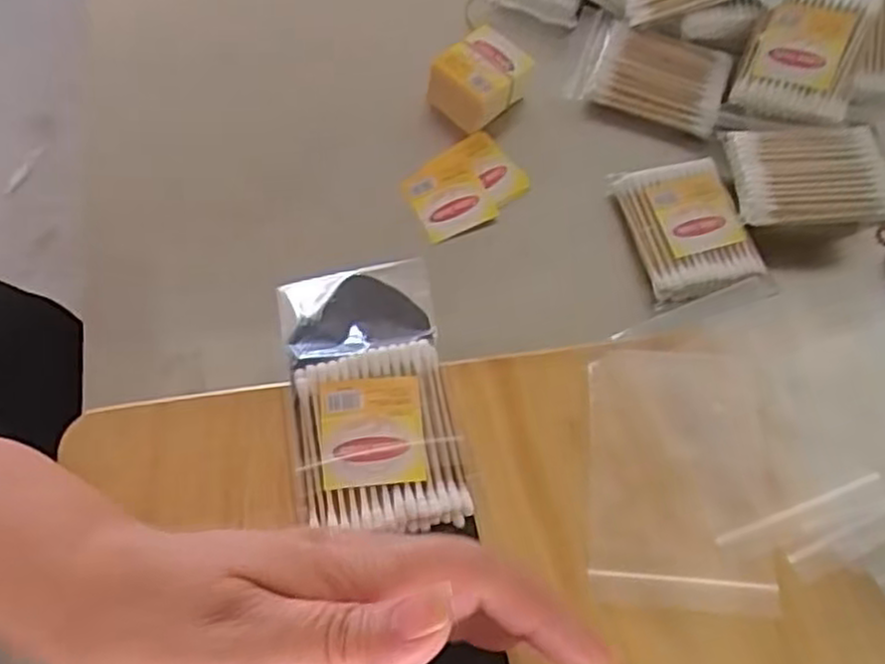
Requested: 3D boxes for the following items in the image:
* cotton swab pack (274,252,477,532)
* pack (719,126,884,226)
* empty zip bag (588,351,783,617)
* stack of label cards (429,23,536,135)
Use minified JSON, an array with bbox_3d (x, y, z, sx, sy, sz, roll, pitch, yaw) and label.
[{"bbox_3d":[-0.031,0.024,0.305,0.064,0.017,0.118,-10,65,-4],"label":"cotton swab pack"},{"bbox_3d":[0.190,-0.083,0.389,0.076,0.015,0.058,1,65,-1],"label":"pack"},{"bbox_3d":[0.093,0.055,0.293,0.068,0.004,0.101,4,65,2],"label":"empty zip bag"},{"bbox_3d":[0.022,-0.146,0.426,0.047,0.023,0.041,-42,73,-18],"label":"stack of label cards"}]

